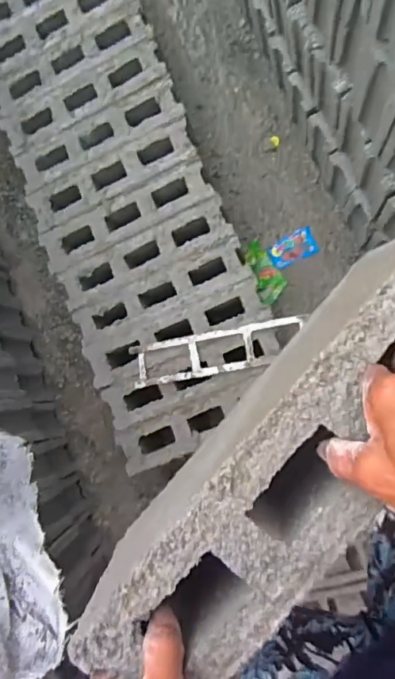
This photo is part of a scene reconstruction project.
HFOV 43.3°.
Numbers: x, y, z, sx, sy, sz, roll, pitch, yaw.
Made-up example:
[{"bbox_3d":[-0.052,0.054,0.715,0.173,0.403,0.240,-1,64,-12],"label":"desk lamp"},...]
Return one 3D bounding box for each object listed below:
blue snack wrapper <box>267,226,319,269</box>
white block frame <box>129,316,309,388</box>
[{"bbox_3d":[0.242,-0.233,1.265,0.119,0.007,0.076,-22,84,6],"label":"blue snack wrapper"},{"bbox_3d":[0.041,0.025,1.016,0.366,0.022,0.087,-11,86,7],"label":"white block frame"}]

